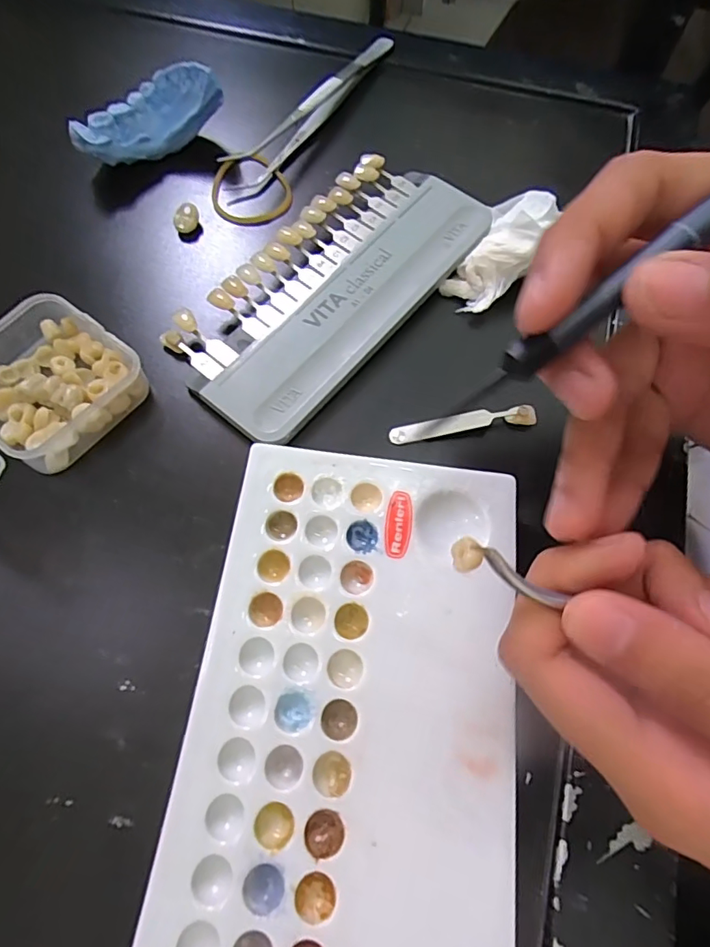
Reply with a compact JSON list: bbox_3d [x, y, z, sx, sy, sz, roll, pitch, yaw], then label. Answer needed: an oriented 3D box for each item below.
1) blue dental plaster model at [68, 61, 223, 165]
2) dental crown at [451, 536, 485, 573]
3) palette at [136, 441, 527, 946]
[{"bbox_3d":[-0.098,-0.166,0.235,0.067,0.027,0.022,-28,68,-11],"label":"blue dental plaster model"},{"bbox_3d":[0.027,0.020,0.122,0.007,0.005,0.008,33,70,13],"label":"dental crown"},{"bbox_3d":[0.000,0.065,0.150,0.091,0.008,0.151,7,67,2],"label":"palette"}]

